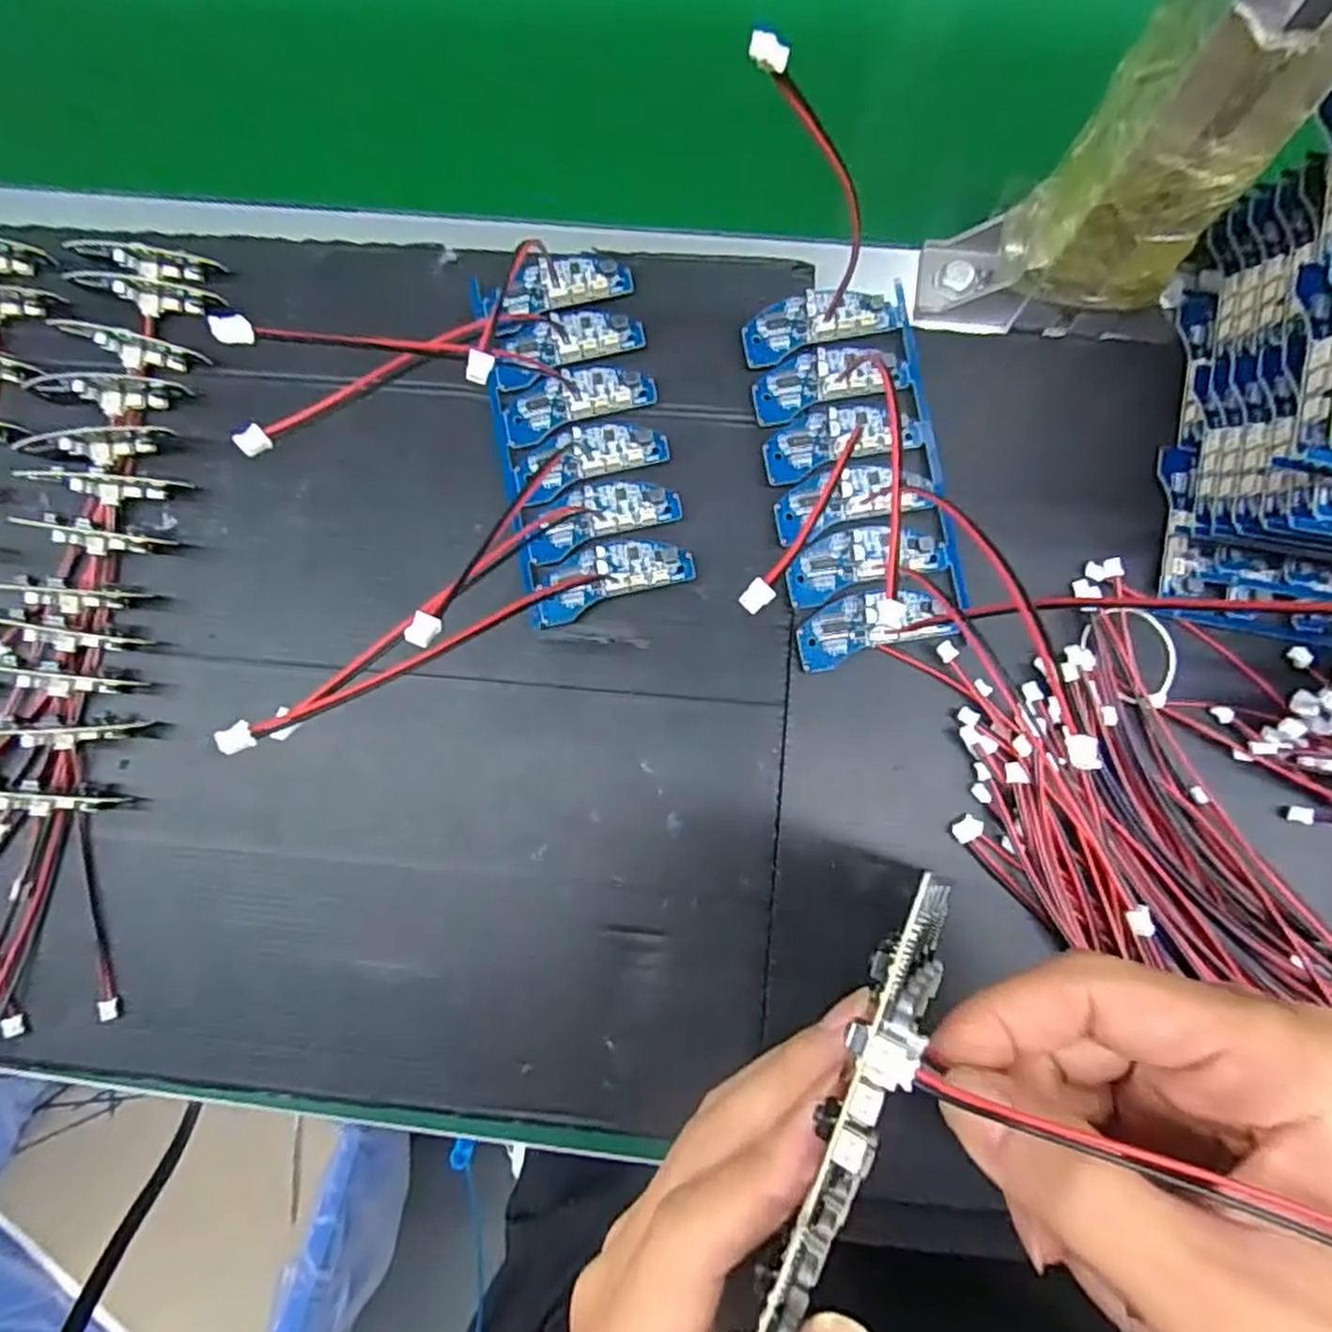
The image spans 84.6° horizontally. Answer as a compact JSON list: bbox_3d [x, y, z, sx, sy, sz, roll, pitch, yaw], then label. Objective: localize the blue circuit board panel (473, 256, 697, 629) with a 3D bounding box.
[{"bbox_3d":[-0.036,-0.099,0.309,0.068,0.008,0.151,-11,82,2],"label":"blue circuit board panel"}]

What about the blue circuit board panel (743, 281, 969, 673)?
[{"bbox_3d":[0.078,-0.080,0.301,0.069,0.011,0.150,-9,82,2],"label":"blue circuit board panel"}]

